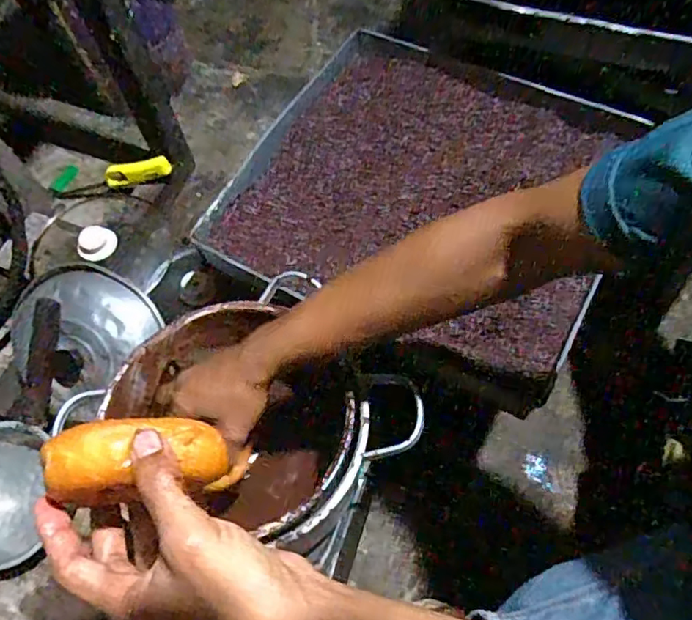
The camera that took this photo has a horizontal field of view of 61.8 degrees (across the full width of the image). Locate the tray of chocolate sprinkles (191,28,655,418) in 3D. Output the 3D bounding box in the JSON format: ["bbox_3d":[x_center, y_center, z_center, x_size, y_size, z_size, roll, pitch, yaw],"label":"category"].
[{"bbox_3d":[0.104,-0.158,0.765,0.466,0.065,0.438,26,66,13],"label":"tray of chocolate sprinkles"}]

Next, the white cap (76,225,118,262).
[{"bbox_3d":[-0.386,-0.103,0.897,0.055,0.018,0.054,-1,62,2],"label":"white cap"}]

